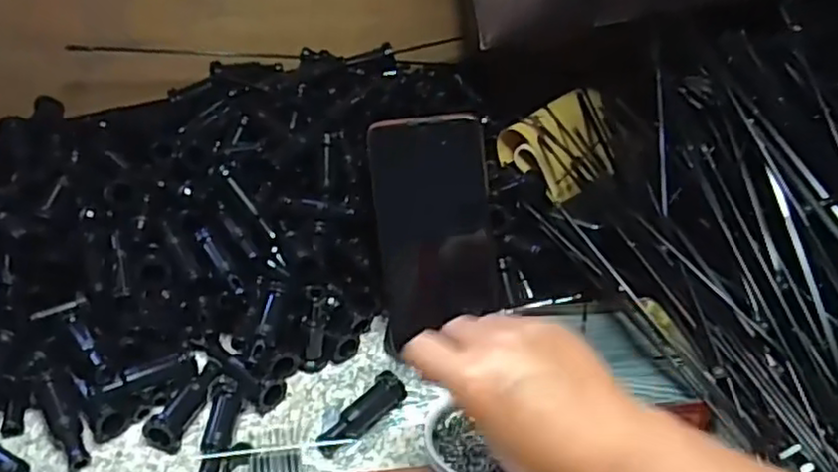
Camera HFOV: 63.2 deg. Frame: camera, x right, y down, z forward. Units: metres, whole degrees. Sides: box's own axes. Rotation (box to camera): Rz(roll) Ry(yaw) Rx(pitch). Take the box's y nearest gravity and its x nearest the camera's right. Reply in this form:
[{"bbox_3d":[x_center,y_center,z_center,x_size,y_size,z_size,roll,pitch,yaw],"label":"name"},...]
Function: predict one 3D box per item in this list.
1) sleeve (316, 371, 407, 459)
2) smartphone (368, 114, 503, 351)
[{"bbox_3d":[-0.036,0.117,0.444,0.019,0.019,0.067,28,43,28],"label":"sleeve"},{"bbox_3d":[0.011,-0.007,0.467,0.076,0.145,0.009,-6,10,3],"label":"smartphone"}]

